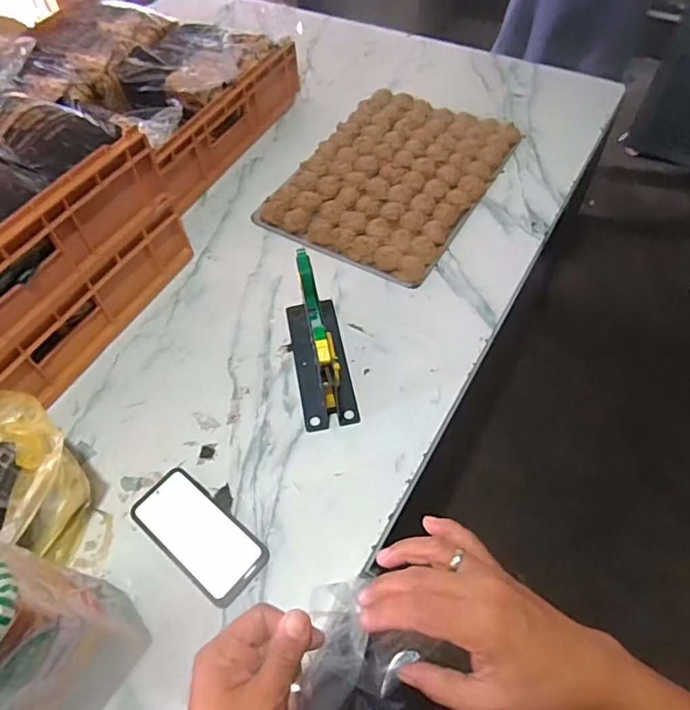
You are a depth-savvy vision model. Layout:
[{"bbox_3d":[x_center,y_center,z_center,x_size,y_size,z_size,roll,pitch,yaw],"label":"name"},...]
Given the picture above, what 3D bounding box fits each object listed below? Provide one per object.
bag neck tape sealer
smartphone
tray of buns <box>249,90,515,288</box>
[{"bbox_3d":[-0.038,-0.031,0.707,0.076,0.144,0.209,-10,56,-5],"label":"bag neck tape sealer"},{"bbox_3d":[-0.173,0.207,0.624,0.172,0.013,0.078,35,63,22],"label":"smartphone"},{"bbox_3d":[0.089,-0.328,0.964,0.314,0.029,0.430,26,60,18],"label":"tray of buns"}]

